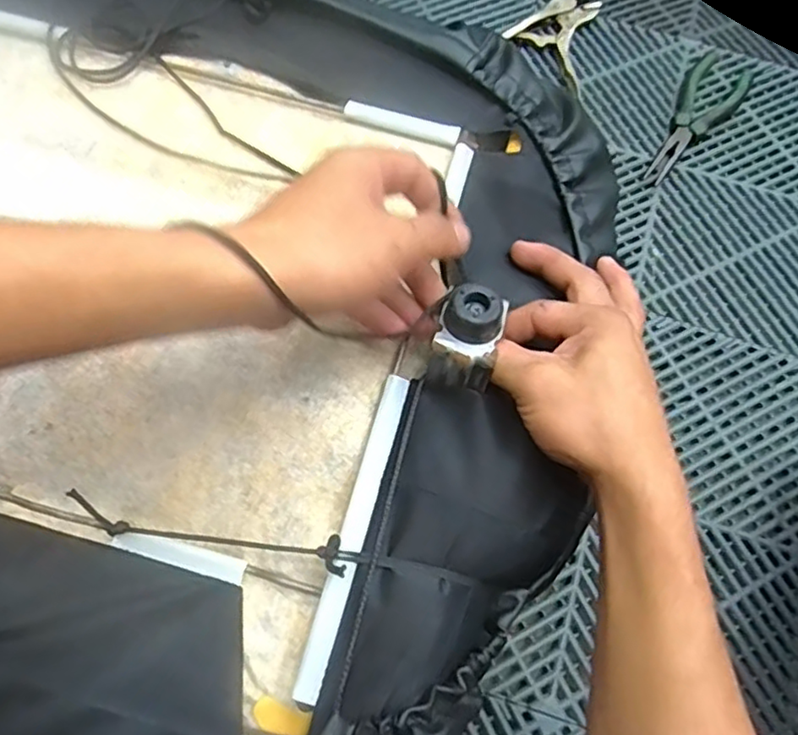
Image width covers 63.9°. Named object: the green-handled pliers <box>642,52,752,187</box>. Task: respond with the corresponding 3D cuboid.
[{"bbox_3d":[0.335,-0.288,0.732,0.066,0.018,0.198,37,74,11],"label":"green-handled pliers"}]

